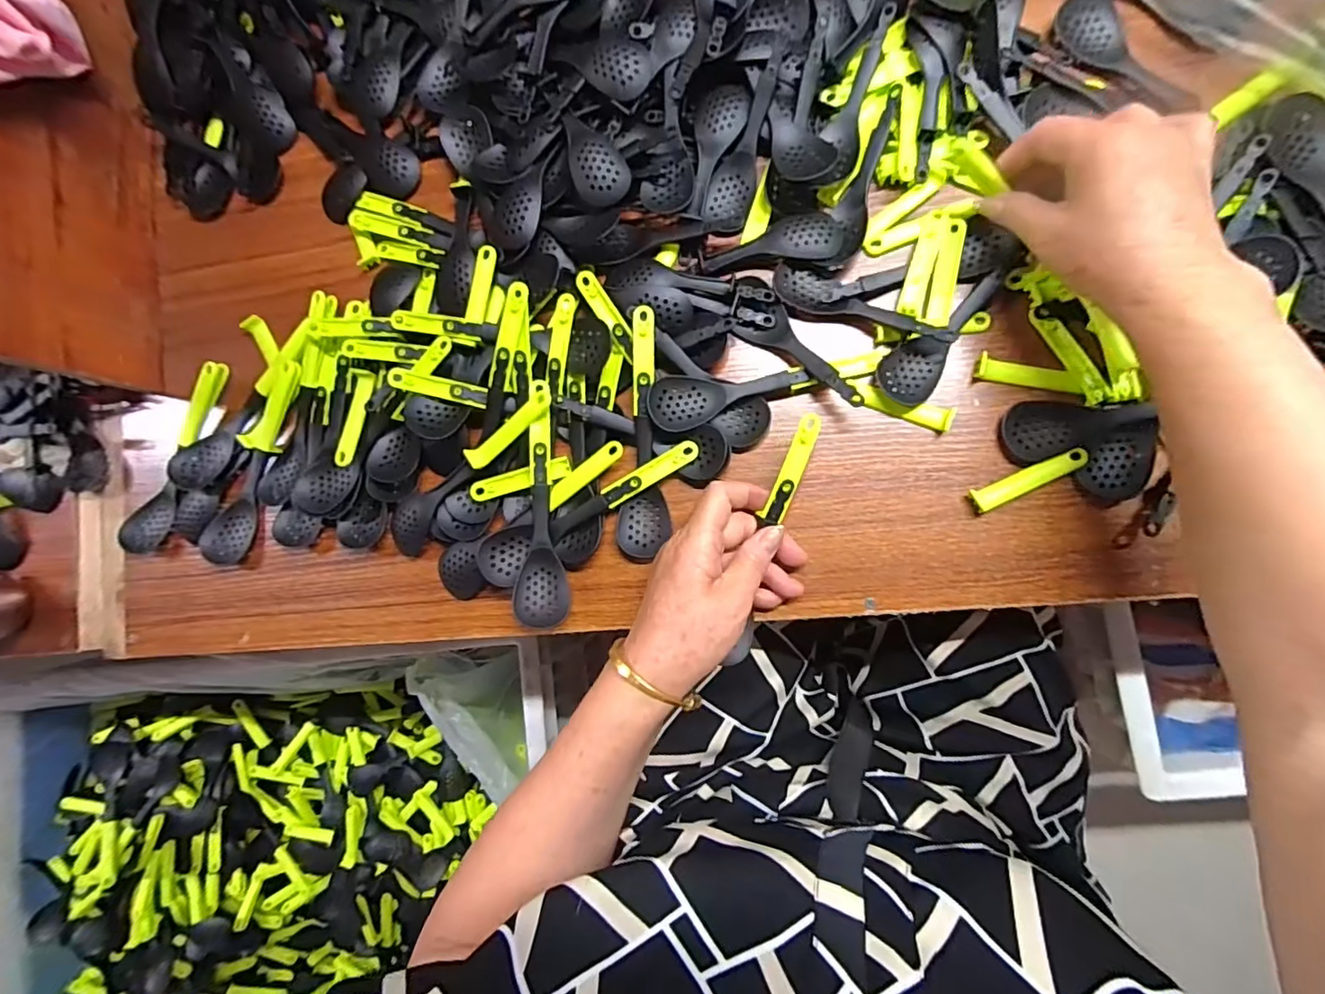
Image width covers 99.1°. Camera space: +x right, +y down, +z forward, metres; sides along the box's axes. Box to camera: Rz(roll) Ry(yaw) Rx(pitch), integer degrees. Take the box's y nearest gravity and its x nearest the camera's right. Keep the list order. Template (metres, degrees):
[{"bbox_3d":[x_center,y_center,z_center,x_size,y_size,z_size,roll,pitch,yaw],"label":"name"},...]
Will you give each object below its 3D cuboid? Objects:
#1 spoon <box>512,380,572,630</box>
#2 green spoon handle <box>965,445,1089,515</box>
[{"bbox_3d":[-0.089,0.005,0.410,0.035,0.025,0.173,-2,86,9],"label":"spoon"},{"bbox_3d":[0.244,-0.013,0.377,0.076,0.007,0.015,-28,83,7],"label":"green spoon handle"}]

